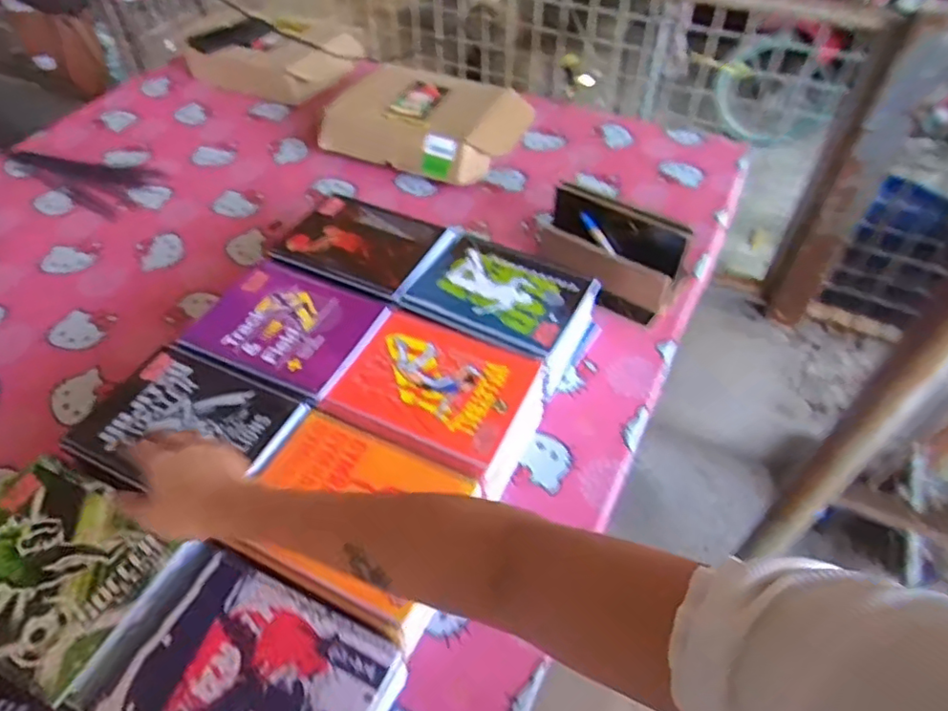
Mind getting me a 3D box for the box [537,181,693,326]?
[{"bbox_3d":[0.185,-0.143,0.846,0.200,0.126,0.063,32,57,25],"label":"box"}]

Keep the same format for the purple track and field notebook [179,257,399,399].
[{"bbox_3d":[-0.221,-0.042,0.724,0.203,0.006,0.157,20,53,17],"label":"purple track and field notebook"}]

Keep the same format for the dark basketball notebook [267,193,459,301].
[{"bbox_3d":[-0.144,-0.155,0.806,0.205,0.015,0.158,21,53,17],"label":"dark basketball notebook"}]

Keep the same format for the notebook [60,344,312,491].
[{"bbox_3d":[-0.297,0.072,0.640,0.208,0.008,0.151,19,52,16],"label":"notebook"}]

